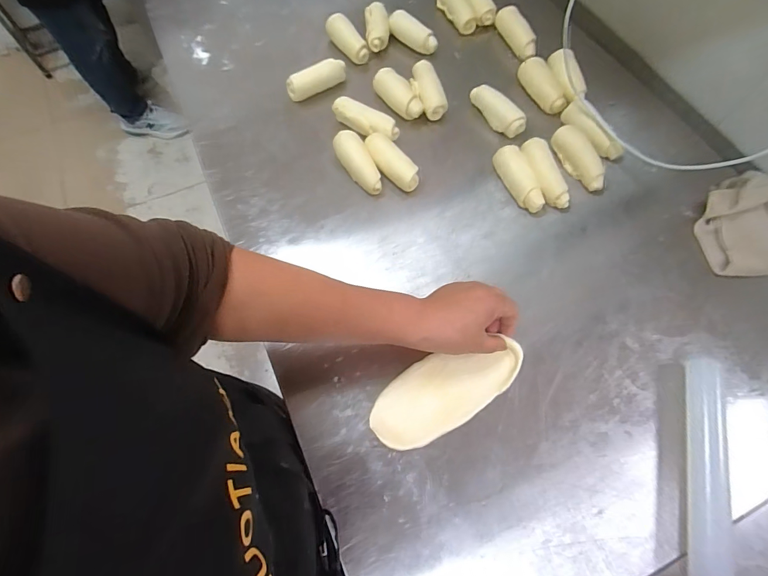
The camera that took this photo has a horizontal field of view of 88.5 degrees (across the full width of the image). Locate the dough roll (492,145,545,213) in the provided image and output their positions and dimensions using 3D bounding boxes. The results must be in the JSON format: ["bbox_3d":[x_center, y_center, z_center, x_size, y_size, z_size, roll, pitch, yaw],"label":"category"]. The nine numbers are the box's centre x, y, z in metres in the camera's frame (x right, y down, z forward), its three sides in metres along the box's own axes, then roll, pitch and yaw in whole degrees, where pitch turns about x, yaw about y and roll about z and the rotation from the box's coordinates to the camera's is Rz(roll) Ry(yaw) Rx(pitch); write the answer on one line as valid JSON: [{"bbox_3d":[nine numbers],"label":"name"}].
[{"bbox_3d":[0.176,-0.141,0.515,0.032,0.042,0.092,-17,67,-8],"label":"dough roll"}]

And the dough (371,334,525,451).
[{"bbox_3d":[0.066,0.104,0.405,0.168,0.015,0.071,-22,68,-13],"label":"dough"}]

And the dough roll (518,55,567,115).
[{"bbox_3d":[0.232,-0.298,0.584,0.030,0.043,0.096,-16,67,-8],"label":"dough roll"}]

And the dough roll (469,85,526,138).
[{"bbox_3d":[0.161,-0.255,0.569,0.028,0.037,0.095,-38,71,-16],"label":"dough roll"}]

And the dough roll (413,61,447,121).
[{"bbox_3d":[0.065,-0.293,0.587,0.032,0.033,0.097,-12,66,-6],"label":"dough roll"}]

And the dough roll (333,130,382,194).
[{"bbox_3d":[-0.033,-0.164,0.523,0.038,0.035,0.094,-28,69,-13],"label":"dough roll"}]

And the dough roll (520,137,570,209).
[{"bbox_3d":[0.210,-0.149,0.523,0.039,0.034,0.102,-15,66,-7],"label":"dough roll"}]

